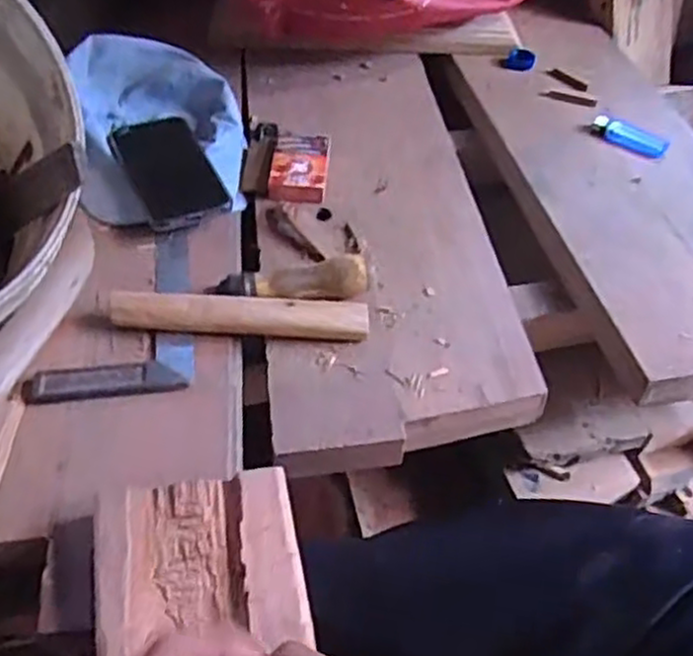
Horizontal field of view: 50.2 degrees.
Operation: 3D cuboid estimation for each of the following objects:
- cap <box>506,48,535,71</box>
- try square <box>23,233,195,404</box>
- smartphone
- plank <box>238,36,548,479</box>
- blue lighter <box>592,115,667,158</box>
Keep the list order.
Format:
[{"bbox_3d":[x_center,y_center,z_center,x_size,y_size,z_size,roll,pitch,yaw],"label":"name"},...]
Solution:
[{"bbox_3d":[0.214,-0.328,0.905,0.033,0.015,0.029,15,49,11],"label":"cap"},{"bbox_3d":[-0.185,-0.014,0.598,0.119,0.013,0.171,-6,48,-8],"label":"try square"},{"bbox_3d":[-0.165,-0.148,0.692,0.074,0.010,0.138,-21,58,-19],"label":"smartphone"},{"bbox_3d":[0.020,-0.120,0.713,0.207,0.030,0.559,-4,48,-6],"label":"plank"},{"bbox_3d":[0.304,-0.206,0.795,0.081,0.017,0.031,28,52,21],"label":"blue lighter"}]

